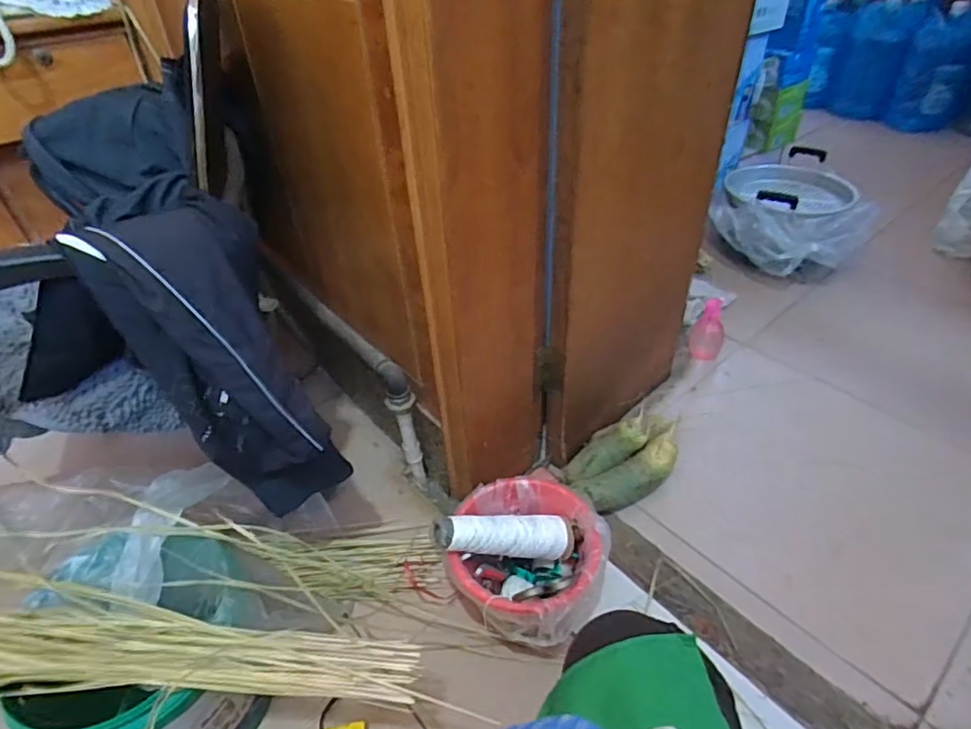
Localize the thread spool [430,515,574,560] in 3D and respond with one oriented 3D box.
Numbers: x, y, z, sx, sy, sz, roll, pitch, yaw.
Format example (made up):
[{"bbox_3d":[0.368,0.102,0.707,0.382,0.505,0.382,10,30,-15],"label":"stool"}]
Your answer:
[{"bbox_3d":[0.032,0.254,0.825,0.235,0.049,0.052,12,33,-28],"label":"thread spool"}]

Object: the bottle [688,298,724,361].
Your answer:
[{"bbox_3d":[0.538,-0.075,1.345,0.078,0.161,0.069,12,42,16],"label":"bottle"}]

